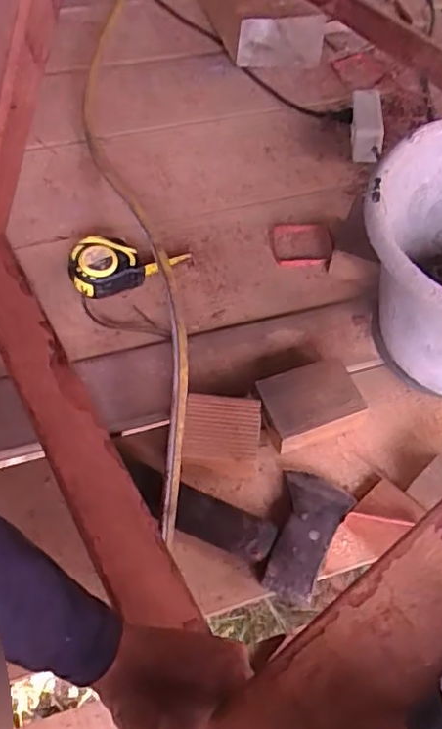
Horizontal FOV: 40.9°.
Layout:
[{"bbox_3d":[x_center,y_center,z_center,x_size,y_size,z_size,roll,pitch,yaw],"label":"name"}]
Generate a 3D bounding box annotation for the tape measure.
[{"bbox_3d":[-0.110,-0.124,0.713,0.145,0.051,0.070,-24,60,-19],"label":"tape measure"}]

